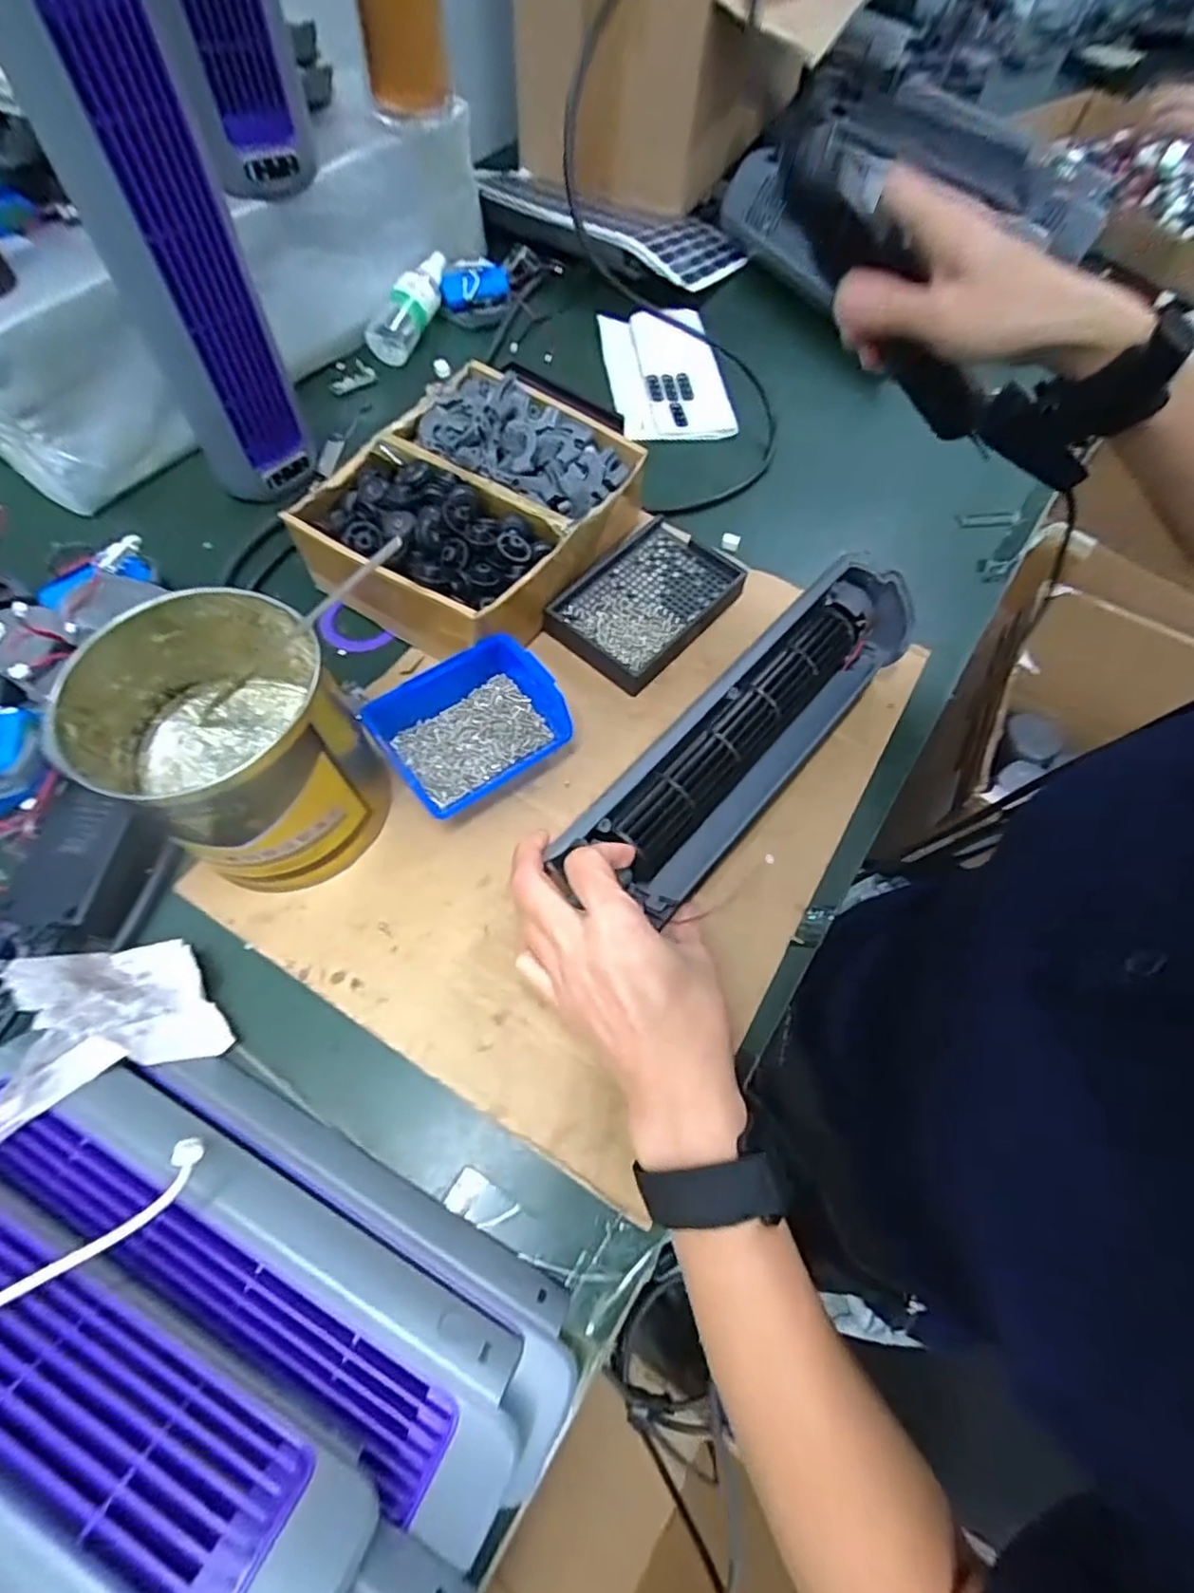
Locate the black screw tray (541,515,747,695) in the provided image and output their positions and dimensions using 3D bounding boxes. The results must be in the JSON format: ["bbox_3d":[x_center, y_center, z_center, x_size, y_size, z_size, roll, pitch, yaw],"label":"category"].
[{"bbox_3d":[0.039,-0.151,0.497,0.096,0.021,0.145,39,67,15],"label":"black screw tray"}]

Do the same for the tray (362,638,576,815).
[{"bbox_3d":[-0.080,-0.043,0.422,0.113,0.046,0.084,-33,69,-18],"label":"tray"}]

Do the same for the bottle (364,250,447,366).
[{"bbox_3d":[-0.181,-0.498,0.648,0.039,0.037,0.140,21,76,7],"label":"bottle"}]

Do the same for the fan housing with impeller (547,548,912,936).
[{"bbox_3d":[0.094,-0.039,0.402,0.070,0.058,0.296,41,67,16],"label":"fan housing with impeller"}]

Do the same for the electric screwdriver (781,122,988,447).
[{"bbox_3d":[0.172,-0.289,0.380,0.198,0.039,0.045,31,57,-32],"label":"electric screwdriver"}]

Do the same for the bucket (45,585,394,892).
[{"bbox_3d":[-0.196,-0.026,0.358,0.129,0.103,0.121,39,67,15],"label":"bucket"}]

